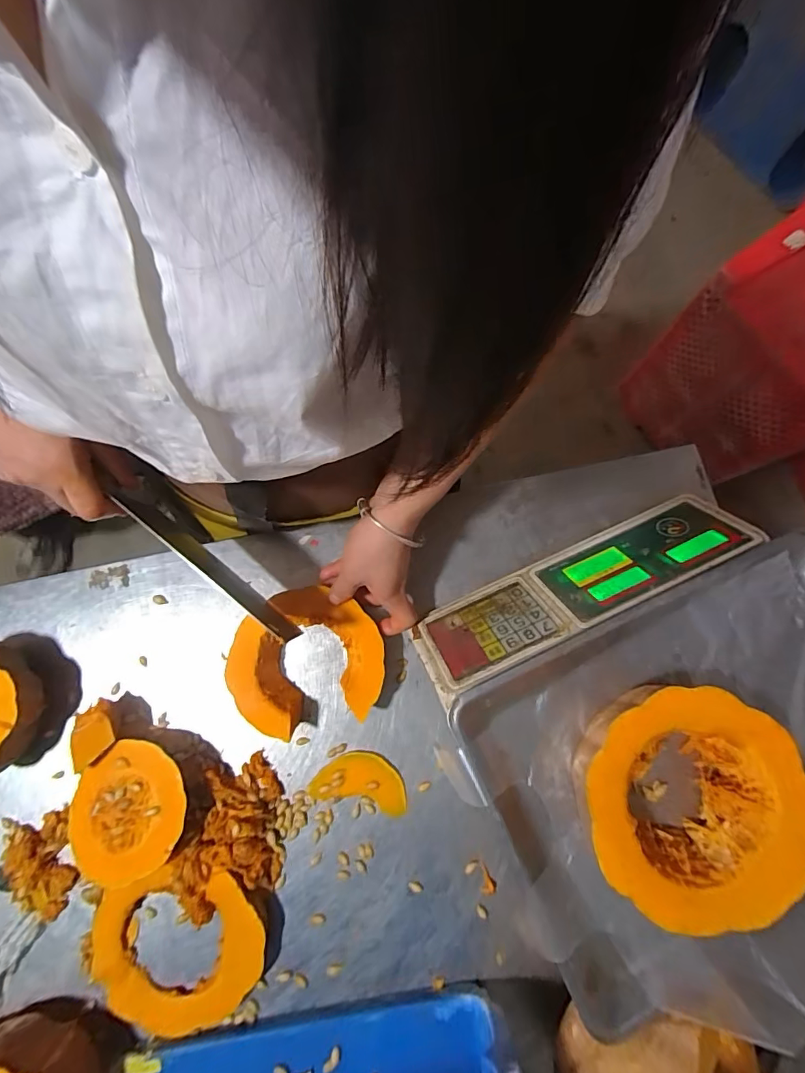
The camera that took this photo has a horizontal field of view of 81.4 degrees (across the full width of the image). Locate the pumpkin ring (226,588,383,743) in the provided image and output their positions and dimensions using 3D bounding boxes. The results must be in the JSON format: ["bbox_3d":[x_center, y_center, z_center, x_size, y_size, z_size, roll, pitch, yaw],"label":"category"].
[{"bbox_3d":[-0.090,0.114,0.445,0.139,0.035,0.124,-15,80,-3],"label":"pumpkin ring"}]

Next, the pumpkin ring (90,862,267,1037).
[{"bbox_3d":[-0.194,0.352,0.402,0.146,0.019,0.138,0,87,5],"label":"pumpkin ring"}]

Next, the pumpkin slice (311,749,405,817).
[{"bbox_3d":[-0.038,0.229,0.440,0.088,0.008,0.048,13,79,2],"label":"pumpkin slice"}]

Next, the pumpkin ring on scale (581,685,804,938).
[{"bbox_3d":[0.198,0.182,0.329,0.145,0.042,0.145,0,79,-2],"label":"pumpkin ring on scale"}]

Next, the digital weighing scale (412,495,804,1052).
[{"bbox_3d":[0.221,0.159,0.388,0.326,0.105,0.329,-24,80,-6],"label":"digital weighing scale"}]

